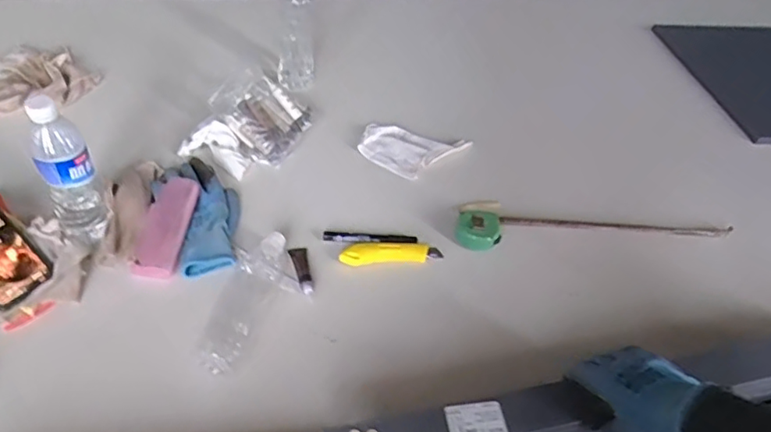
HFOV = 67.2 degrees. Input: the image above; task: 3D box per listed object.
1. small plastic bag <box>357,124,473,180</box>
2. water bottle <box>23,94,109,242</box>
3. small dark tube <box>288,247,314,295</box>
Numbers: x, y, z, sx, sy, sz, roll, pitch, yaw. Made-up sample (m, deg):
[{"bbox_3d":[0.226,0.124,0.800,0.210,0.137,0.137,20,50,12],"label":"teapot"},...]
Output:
[{"bbox_3d":[0.049,-0.110,1.018,0.185,0.019,0.112,9,47,-1],"label":"small plastic bag"},{"bbox_3d":[-0.410,-0.043,0.760,0.072,0.234,0.057,-24,56,-27],"label":"water bottle"},{"bbox_3d":[-0.117,0.075,0.820,0.024,0.010,0.092,-11,41,-12],"label":"small dark tube"}]

